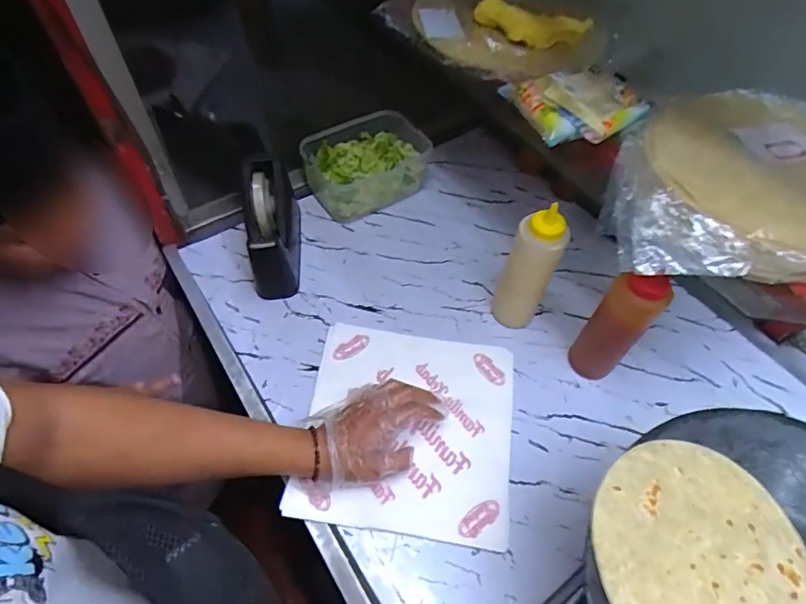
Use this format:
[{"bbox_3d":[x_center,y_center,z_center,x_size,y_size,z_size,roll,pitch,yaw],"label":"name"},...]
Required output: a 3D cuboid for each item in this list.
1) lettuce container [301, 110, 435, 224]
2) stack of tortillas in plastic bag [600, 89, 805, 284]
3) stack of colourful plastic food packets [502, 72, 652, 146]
[{"bbox_3d":[-0.058,-0.233,0.808,0.204,0.088,0.147,-28,60,-20],"label":"lettuce container"},{"bbox_3d":[0.334,-0.114,0.446,0.263,0.061,0.240,15,58,5],"label":"stack of tortillas in plastic bag"},{"bbox_3d":[0.181,-0.206,0.500,0.138,0.038,0.111,1,57,-3],"label":"stack of colourful plastic food packets"}]

